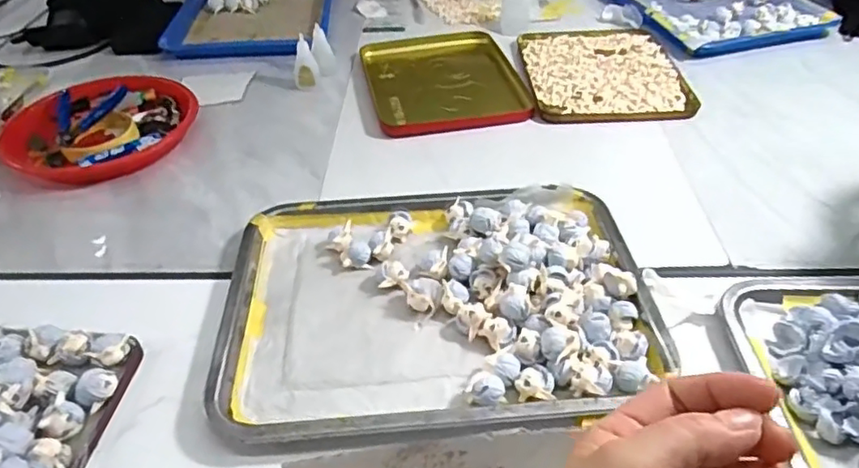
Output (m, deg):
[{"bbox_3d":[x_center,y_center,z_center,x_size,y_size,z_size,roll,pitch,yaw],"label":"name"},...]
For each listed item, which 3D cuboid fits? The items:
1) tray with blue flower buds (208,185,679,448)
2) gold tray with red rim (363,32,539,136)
[{"bbox_3d":[0.004,0.049,0.517,0.346,0.046,0.272,-5,41,-2],"label":"tray with blue flower buds"},{"bbox_3d":[0.013,-0.223,0.853,0.197,0.019,0.286,-9,41,-7],"label":"gold tray with red rim"}]

